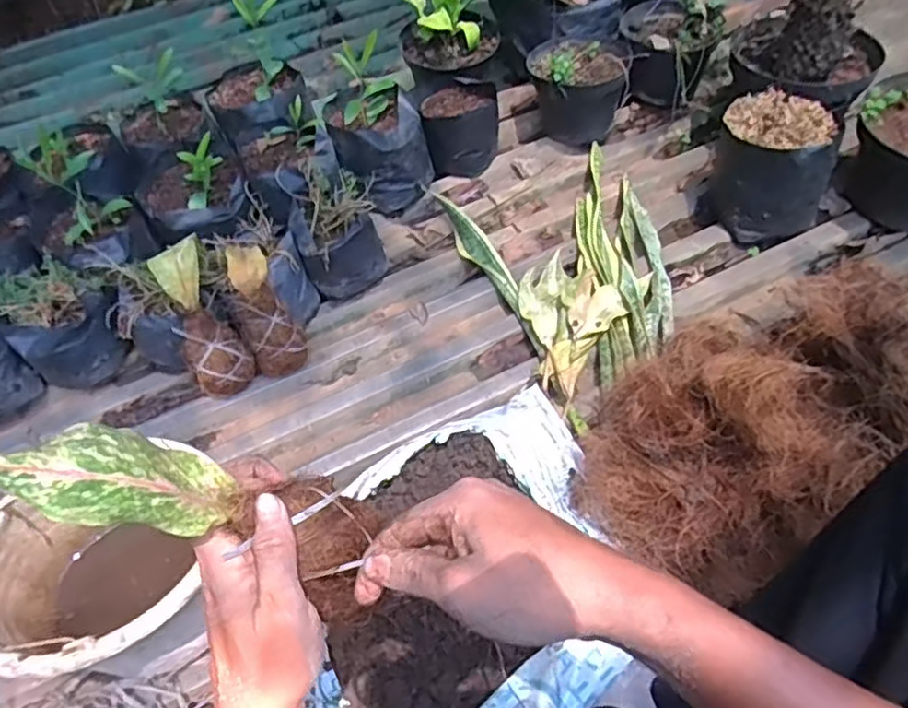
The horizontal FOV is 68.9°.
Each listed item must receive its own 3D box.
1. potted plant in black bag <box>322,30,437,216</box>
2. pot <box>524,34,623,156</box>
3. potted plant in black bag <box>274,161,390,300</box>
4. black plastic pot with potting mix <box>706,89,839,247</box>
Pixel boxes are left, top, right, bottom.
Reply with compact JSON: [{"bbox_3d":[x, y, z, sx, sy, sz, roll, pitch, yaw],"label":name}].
[{"bbox_3d":[-0.122,-0.362,1.060,0.150,0.221,0.136,-19,55,-10],"label":"potted plant in black bag"},{"bbox_3d":[0.210,-0.470,1.176,0.154,0.147,0.173,-2,56,0],"label":"pot"},{"bbox_3d":[-0.181,-0.191,1.003,0.125,0.127,0.169,-20,58,-11],"label":"potted plant in black bag"},{"bbox_3d":[0.470,-0.268,0.993,0.171,0.174,0.139,23,60,16],"label":"black plastic pot with potting mix"}]

